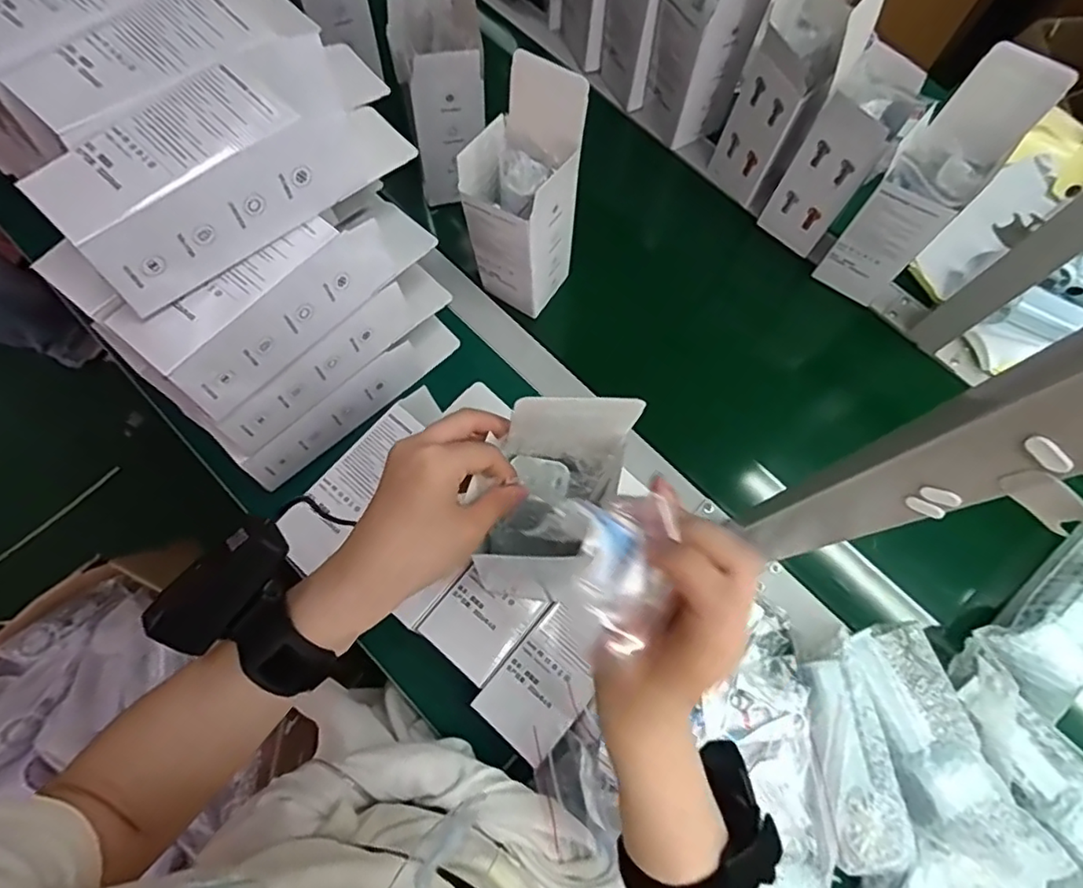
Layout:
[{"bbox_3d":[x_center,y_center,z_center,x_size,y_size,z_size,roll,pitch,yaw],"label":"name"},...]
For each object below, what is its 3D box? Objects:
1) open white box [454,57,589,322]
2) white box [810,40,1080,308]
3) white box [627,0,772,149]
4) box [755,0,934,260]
[{"bbox_3d":[-0.016,-0.229,0.565,0.088,0.219,0.088,34,75,8],"label":"open white box"},{"bbox_3d":[0.363,-0.240,0.577,0.083,0.237,0.083,37,76,8],"label":"white box"},{"bbox_3d":[0.180,-0.447,0.641,0.089,0.241,0.094,-31,77,-11],"label":"white box"},{"bbox_3d":[0.301,-0.307,0.599,0.093,0.232,0.083,34,75,8],"label":"box"}]

